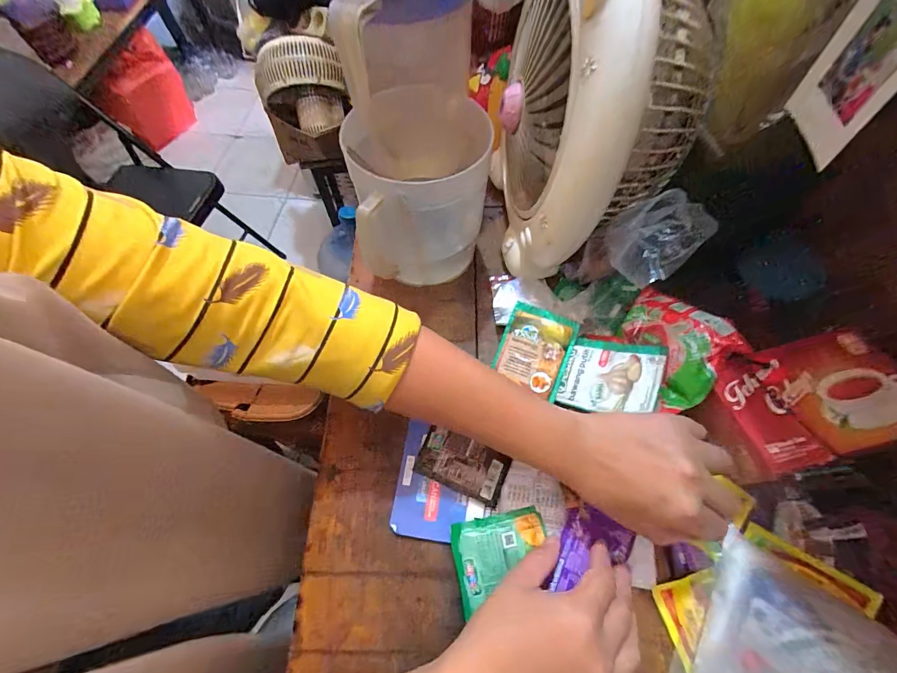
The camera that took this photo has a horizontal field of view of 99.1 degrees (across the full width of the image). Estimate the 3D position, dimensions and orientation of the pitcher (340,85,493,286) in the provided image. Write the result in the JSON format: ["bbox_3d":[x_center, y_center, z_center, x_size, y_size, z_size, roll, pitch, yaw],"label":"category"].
[{"bbox_3d":[-0.022,-0.139,0.379,0.111,0.142,0.126,0,63,4],"label":"pitcher"}]

